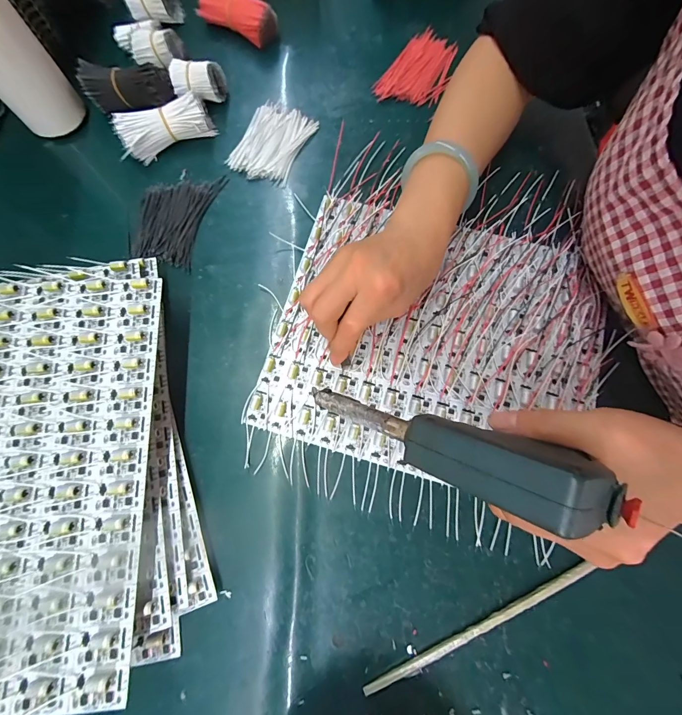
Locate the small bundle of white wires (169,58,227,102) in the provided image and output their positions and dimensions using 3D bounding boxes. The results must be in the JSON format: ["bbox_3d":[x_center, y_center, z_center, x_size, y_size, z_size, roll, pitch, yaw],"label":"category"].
[{"bbox_3d":[-0.154,-0.293,0.362,0.052,0.036,0.032,-4,76,-1],"label":"small bundle of white wires"}]

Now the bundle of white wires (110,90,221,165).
[{"bbox_3d":[-0.184,-0.243,0.350,0.093,0.034,0.037,-26,78,-6],"label":"bundle of white wires"}]

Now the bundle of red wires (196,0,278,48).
[{"bbox_3d":[-0.118,-0.392,0.384,0.087,0.040,0.034,26,77,6],"label":"bundle of red wires"}]

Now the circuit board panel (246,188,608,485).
[{"bbox_3d":[0.084,-0.020,0.305,0.279,0.015,0.239,17,77,4],"label":"circuit board panel"}]

